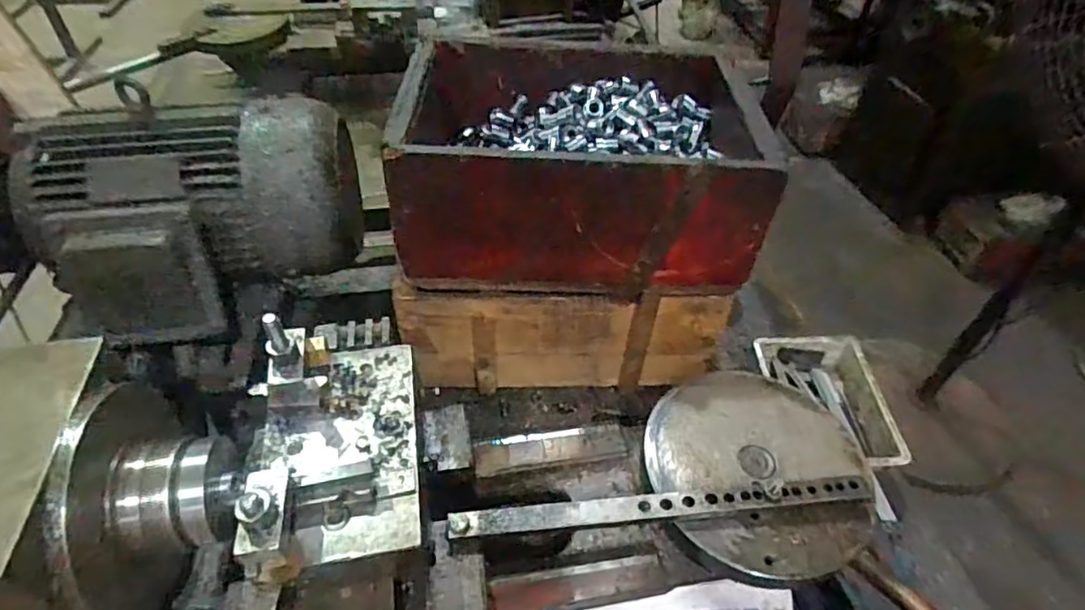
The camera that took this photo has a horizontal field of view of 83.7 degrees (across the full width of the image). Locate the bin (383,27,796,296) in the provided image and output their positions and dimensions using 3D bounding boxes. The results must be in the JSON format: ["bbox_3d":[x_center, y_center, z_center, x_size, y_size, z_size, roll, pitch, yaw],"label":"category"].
[{"bbox_3d":[0.033,-0.151,0.634,0.338,0.151,0.241,0,45,-1],"label":"bin"}]

